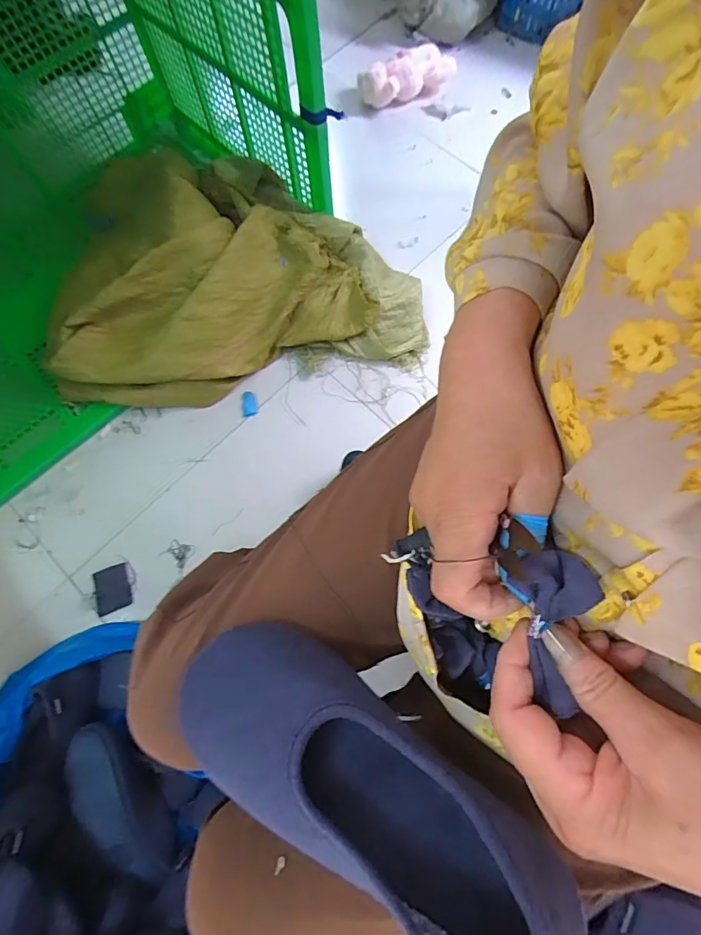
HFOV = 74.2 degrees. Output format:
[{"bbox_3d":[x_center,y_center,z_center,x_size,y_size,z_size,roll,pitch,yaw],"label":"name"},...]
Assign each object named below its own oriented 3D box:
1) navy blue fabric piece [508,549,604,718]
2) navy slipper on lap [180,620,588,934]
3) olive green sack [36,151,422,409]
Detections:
[{"bbox_3d":[0.093,0.073,0.210,0.035,0.012,0.068,2,81,2],"label":"navy blue fabric piece"},{"bbox_3d":[0.001,0.179,0.257,0.226,0.079,0.096,36,77,12],"label":"navy slipper on lap"},{"bbox_3d":[-0.228,-0.371,0.899,0.692,0.181,0.413,-11,72,-2],"label":"olive green sack"}]

